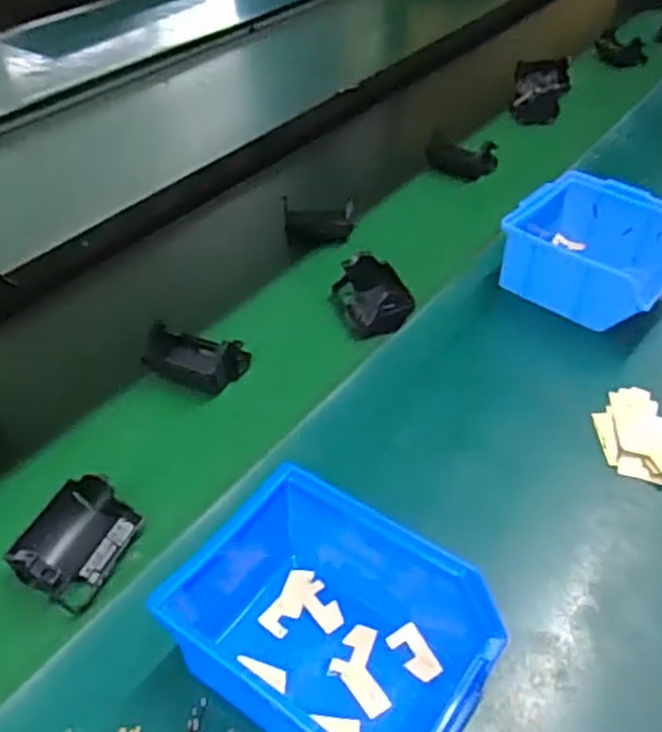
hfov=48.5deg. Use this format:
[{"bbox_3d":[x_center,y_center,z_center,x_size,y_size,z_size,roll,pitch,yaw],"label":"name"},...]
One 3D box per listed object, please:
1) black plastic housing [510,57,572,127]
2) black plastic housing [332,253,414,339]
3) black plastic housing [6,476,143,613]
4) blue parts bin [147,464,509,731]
[{"bbox_3d":[0.273,-0.360,0.952,0.072,0.032,0.142,9,40,11],"label":"black plastic housing"},{"bbox_3d":[0.035,-0.067,0.634,0.054,0.033,0.083,-12,40,-14],"label":"black plastic housing"},{"bbox_3d":[-0.160,0.106,0.449,0.055,0.036,0.077,12,40,15],"label":"black plastic housing"},{"bbox_3d":[0.003,0.130,0.369,0.145,0.072,0.110,23,44,27],"label":"blue parts bin"}]

